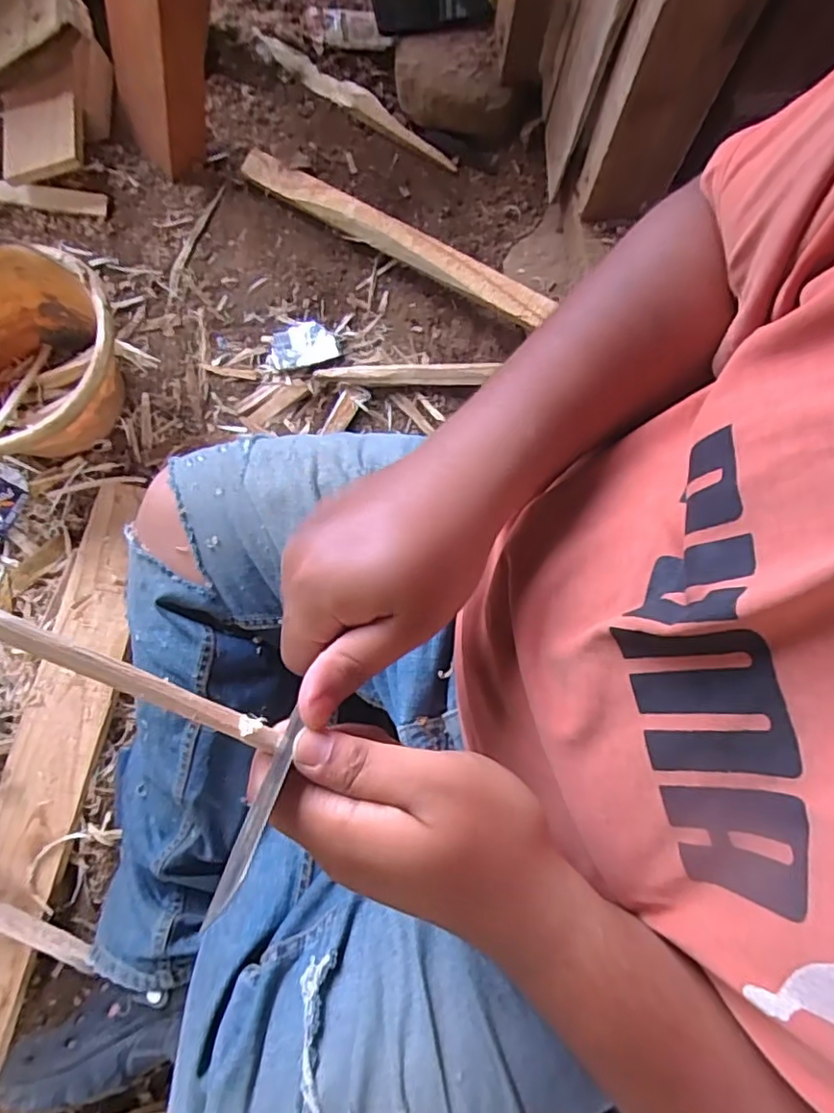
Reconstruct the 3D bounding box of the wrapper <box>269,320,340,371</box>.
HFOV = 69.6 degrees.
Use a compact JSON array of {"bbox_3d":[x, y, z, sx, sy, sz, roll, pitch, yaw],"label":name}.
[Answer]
[{"bbox_3d":[-0.157,-0.293,0.821,0.090,0.027,0.068,-10,76,-3],"label":"wrapper"}]

